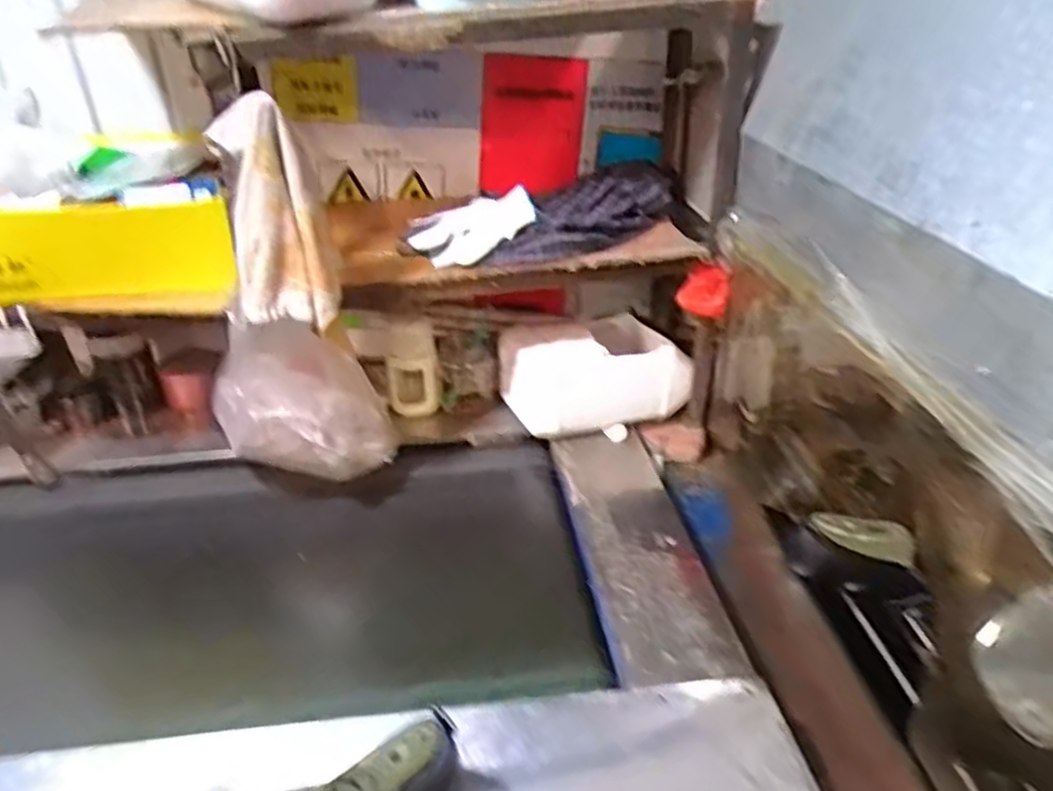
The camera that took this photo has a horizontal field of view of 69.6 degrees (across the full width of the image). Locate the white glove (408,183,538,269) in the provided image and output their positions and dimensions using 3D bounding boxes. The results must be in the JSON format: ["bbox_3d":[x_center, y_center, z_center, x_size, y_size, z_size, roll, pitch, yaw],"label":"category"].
[{"bbox_3d":[-0.069,-0.219,1.000,0.161,0.067,0.042,-19,31,8],"label":"white glove"}]

